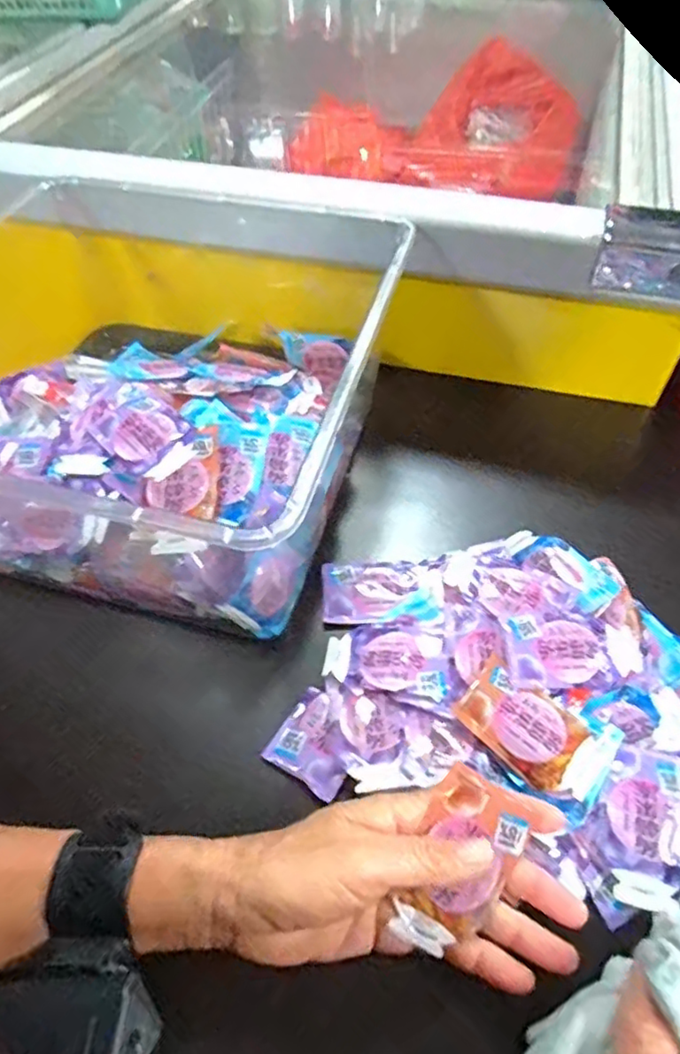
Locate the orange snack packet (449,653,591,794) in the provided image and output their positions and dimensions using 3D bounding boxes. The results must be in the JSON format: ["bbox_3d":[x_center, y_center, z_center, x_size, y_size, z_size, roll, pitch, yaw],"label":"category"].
[{"bbox_3d":[0.100,0.108,0.342,0.064,0.007,0.046,36,62,24],"label":"orange snack packet"}]

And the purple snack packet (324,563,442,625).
[{"bbox_3d":[0.027,0.042,0.409,0.074,0.011,0.047,3,54,3],"label":"purple snack packet"}]

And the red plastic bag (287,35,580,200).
[{"bbox_3d":[0.142,-0.649,1.016,0.474,0.177,0.156,16,55,27],"label":"red plastic bag"}]

